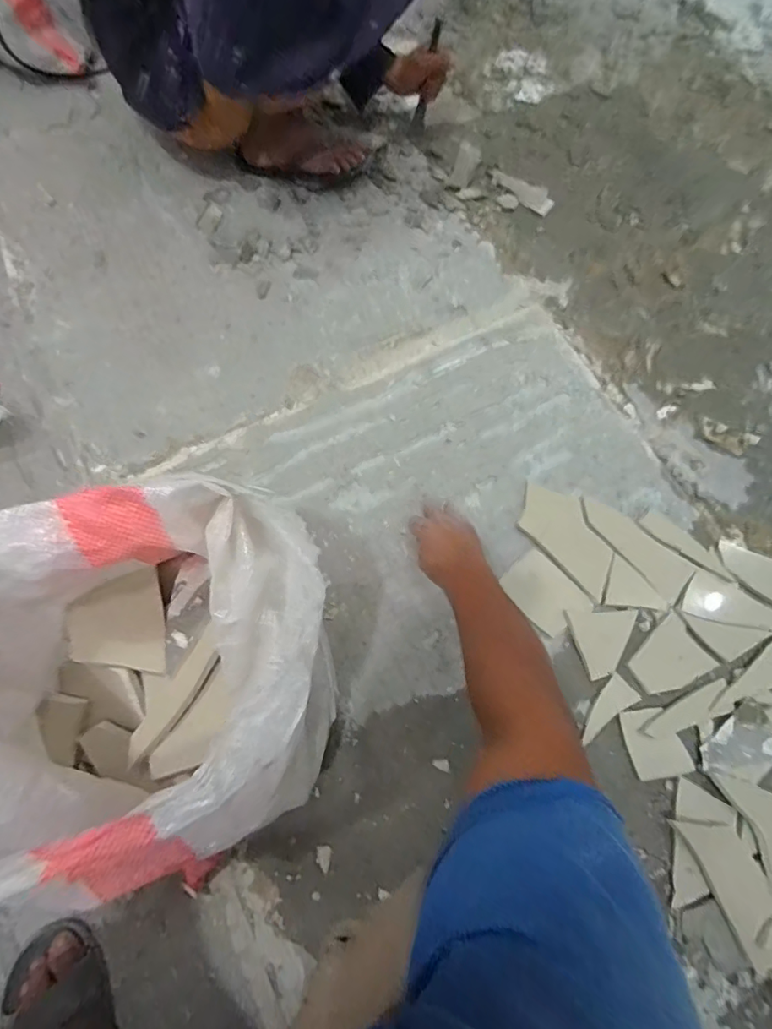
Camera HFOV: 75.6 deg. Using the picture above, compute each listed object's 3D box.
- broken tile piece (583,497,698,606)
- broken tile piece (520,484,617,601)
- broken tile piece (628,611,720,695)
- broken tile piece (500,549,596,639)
[{"bbox_3d":[0.361,0.043,0.722,0.070,0.006,0.172,-42,77,-14],"label":"broken tile piece"},{"bbox_3d":[0.270,0.027,0.729,0.095,0.014,0.171,-41,76,-14],"label":"broken tile piece"},{"bbox_3d":[0.383,0.198,0.676,0.100,0.013,0.082,-34,75,-12],"label":"broken tile piece"},{"bbox_3d":[0.222,0.109,0.694,0.076,0.006,0.110,-39,76,-13],"label":"broken tile piece"}]

